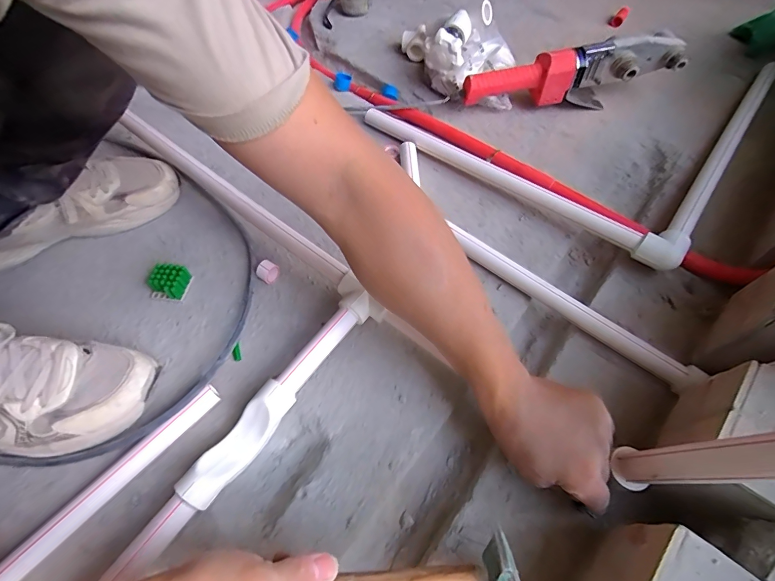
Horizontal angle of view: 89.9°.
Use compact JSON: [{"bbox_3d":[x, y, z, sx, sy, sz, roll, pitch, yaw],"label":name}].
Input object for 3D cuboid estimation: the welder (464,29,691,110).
[{"bbox_3d":[0.288,-0.339,0.624,0.333,0.103,0.059,-6,61,-2],"label":"welder"}]

